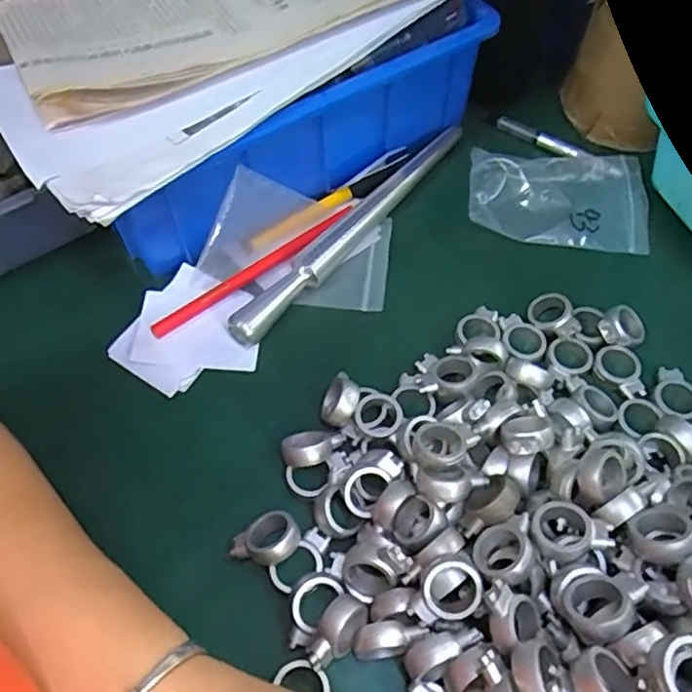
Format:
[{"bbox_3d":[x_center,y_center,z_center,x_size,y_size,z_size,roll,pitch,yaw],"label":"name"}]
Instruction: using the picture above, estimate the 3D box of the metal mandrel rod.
[{"bbox_3d":[0.009,-0.083,0.411,0.017,0.021,0.230,34,65,21],"label":"metal mandrel rod"}]

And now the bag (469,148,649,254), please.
[{"bbox_3d":[0.147,-0.104,0.424,0.118,0.011,0.079,4,58,4],"label":"bag"}]

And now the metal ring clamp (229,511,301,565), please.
[{"bbox_3d":[-0.040,0.095,0.301,0.033,0.016,0.025,-23,60,-12],"label":"metal ring clamp"}]

